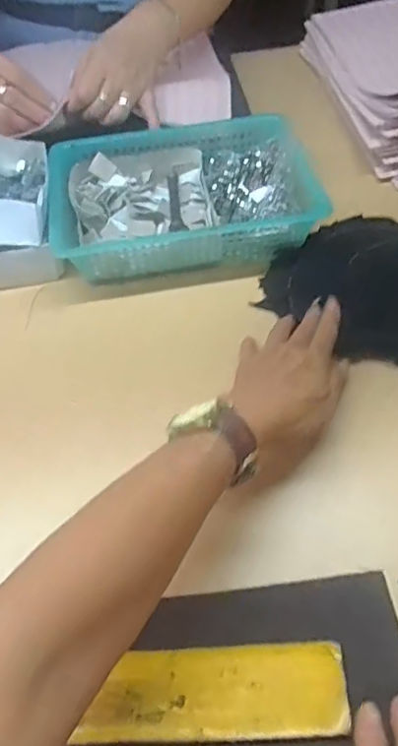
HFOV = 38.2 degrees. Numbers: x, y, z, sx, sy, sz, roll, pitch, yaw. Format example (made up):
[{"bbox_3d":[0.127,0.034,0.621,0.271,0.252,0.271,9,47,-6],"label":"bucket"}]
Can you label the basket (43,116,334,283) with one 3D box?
[{"bbox_3d":[-0.017,-0.175,0.560,0.241,0.050,0.176,-10,53,-4],"label":"basket"}]

